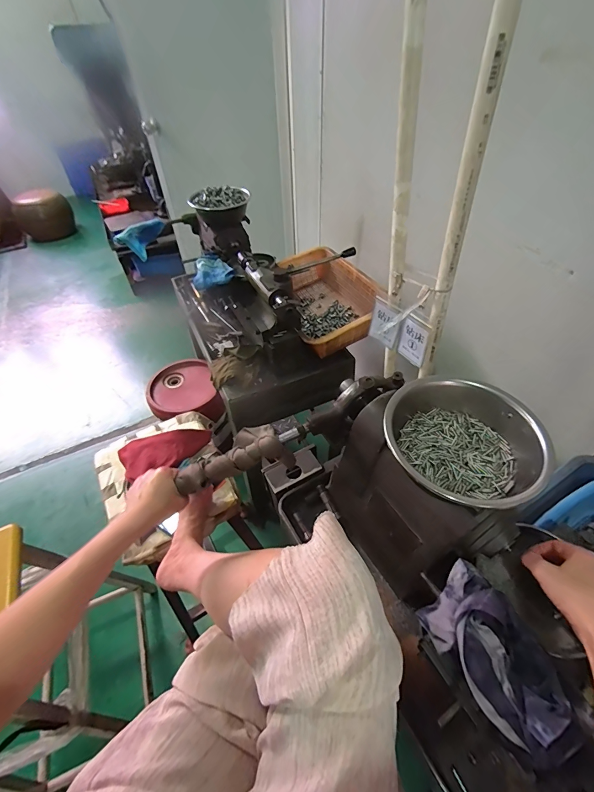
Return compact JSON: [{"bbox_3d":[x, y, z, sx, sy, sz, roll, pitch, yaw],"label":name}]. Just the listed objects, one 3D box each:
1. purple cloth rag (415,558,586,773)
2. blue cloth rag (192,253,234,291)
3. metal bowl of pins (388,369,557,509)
[{"bbox_3d":[0.204,0.260,0.356,0.085,0.063,0.159,-19,49,-14],"label":"purple cloth rag"},{"bbox_3d":[-0.234,-0.335,0.936,0.100,0.037,0.119,-21,50,-16],"label":"blue cloth rag"},{"bbox_3d":[0.195,0.055,0.418,0.171,0.067,0.164,-1,47,1],"label":"metal bowl of pins"}]

